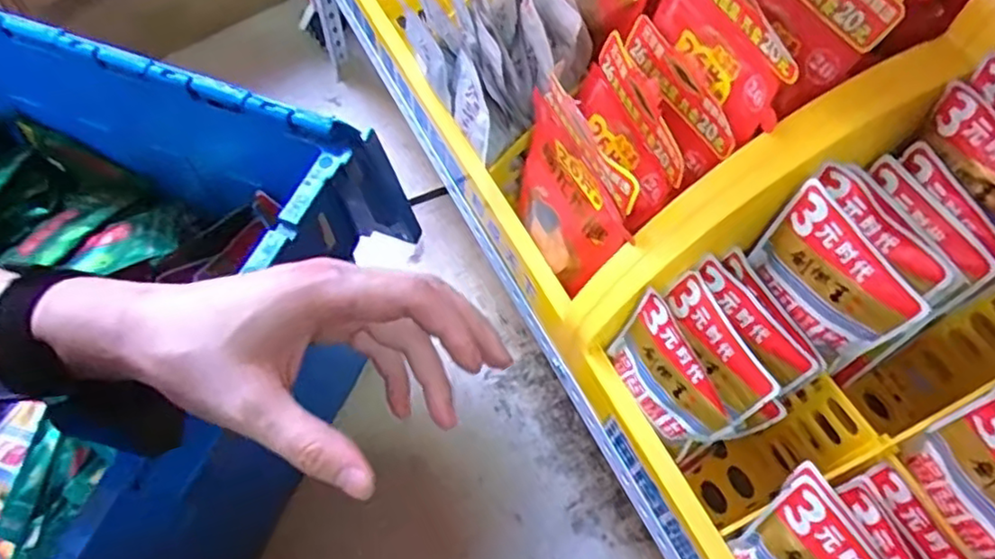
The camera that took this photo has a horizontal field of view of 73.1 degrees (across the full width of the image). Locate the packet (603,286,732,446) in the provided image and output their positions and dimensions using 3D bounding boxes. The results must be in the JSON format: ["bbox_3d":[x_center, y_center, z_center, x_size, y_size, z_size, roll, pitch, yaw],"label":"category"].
[{"bbox_3d":[0.112,0.066,0.447,0.012,0.079,0.093,-14,60,-27],"label":"packet"}]

